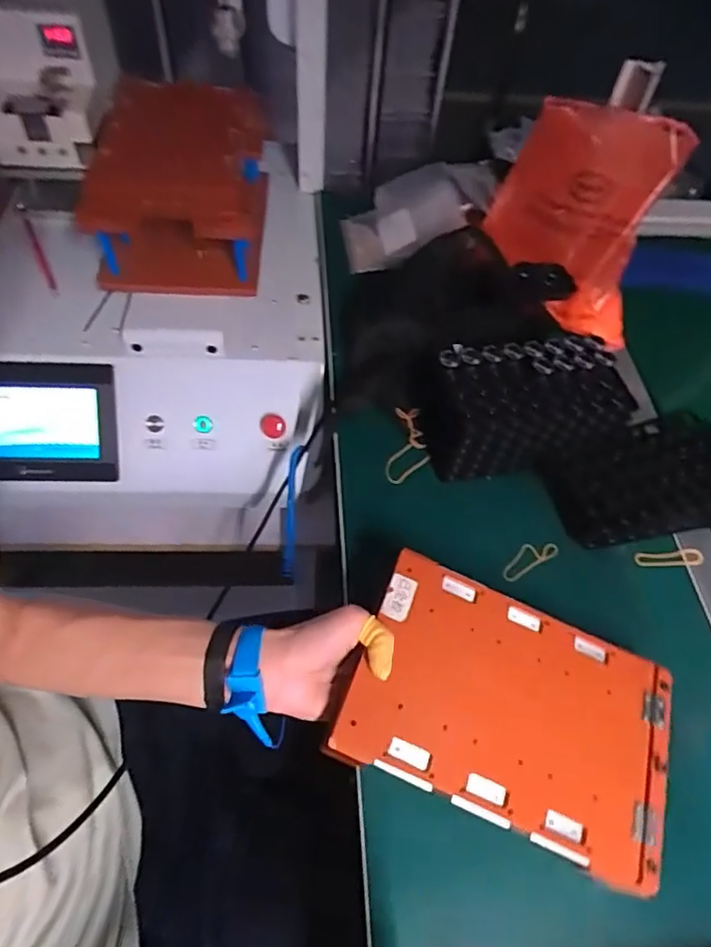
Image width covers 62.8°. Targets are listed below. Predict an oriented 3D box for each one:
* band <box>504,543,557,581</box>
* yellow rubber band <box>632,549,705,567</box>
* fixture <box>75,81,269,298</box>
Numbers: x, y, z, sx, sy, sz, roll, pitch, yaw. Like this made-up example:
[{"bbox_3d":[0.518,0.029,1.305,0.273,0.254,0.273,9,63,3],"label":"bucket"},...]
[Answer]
[{"bbox_3d":[0.178,0.086,0.599,0.069,0.006,0.026,-25,61,-19],"label":"band"},{"bbox_3d":[0.328,0.089,0.607,0.072,0.004,0.018,-4,66,0],"label":"yellow rubber band"},{"bbox_3d":[-0.221,-0.373,0.750,0.195,0.158,0.252,-1,57,-5],"label":"fixture"}]

